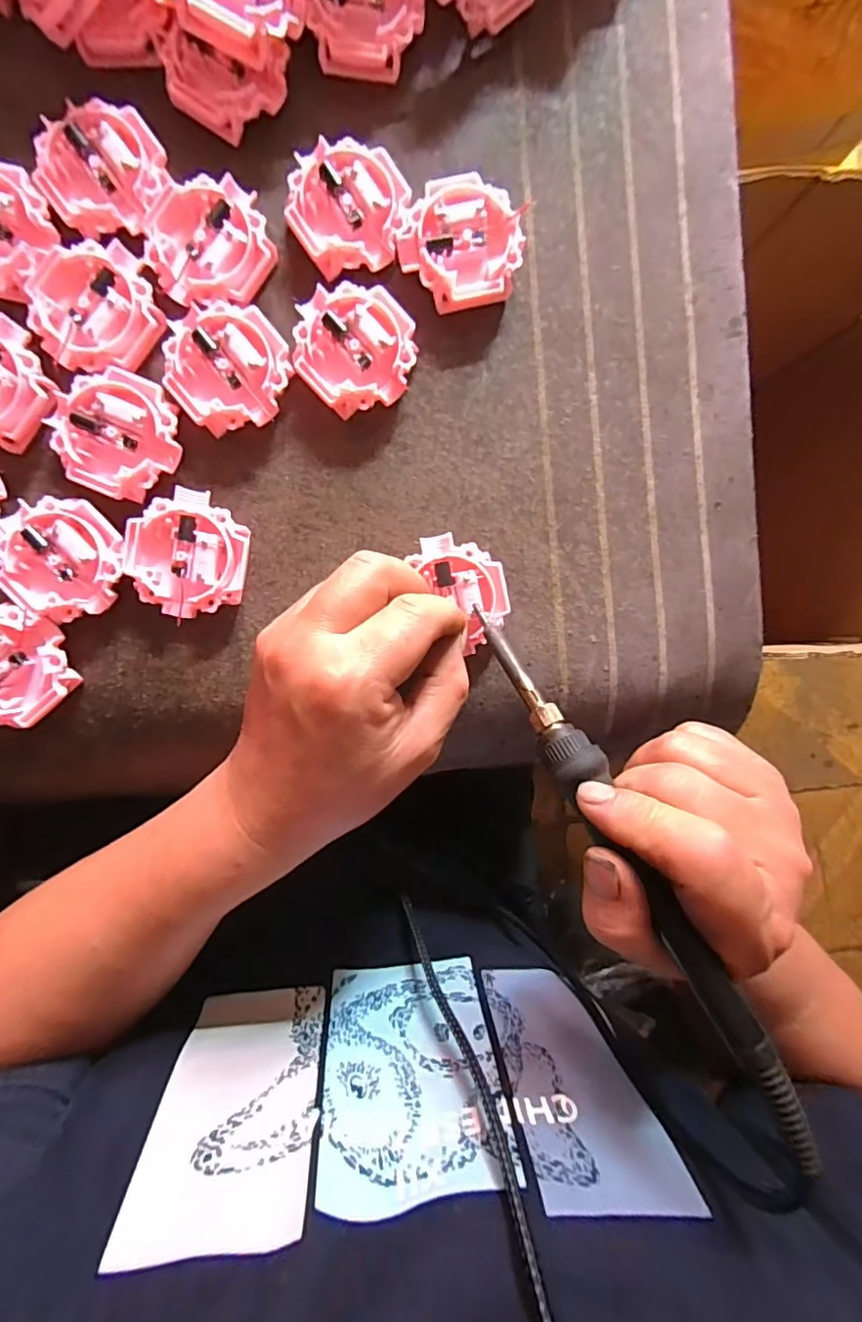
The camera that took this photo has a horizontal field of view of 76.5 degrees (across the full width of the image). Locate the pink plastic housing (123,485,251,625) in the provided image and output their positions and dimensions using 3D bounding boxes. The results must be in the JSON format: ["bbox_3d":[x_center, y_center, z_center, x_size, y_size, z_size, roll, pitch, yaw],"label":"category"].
[{"bbox_3d":[-0.111,-0.048,0.247,0.050,0.012,0.055,9,92,-3],"label":"pink plastic housing"}]

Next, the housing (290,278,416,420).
[{"bbox_3d":[-0.034,-0.141,0.247,0.051,0.012,0.054,0,93,-3],"label":"housing"}]

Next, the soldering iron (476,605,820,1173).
[{"bbox_3d":[0.067,0.060,0.200,0.020,0.017,0.205,-28,67,1],"label":"soldering iron"}]

